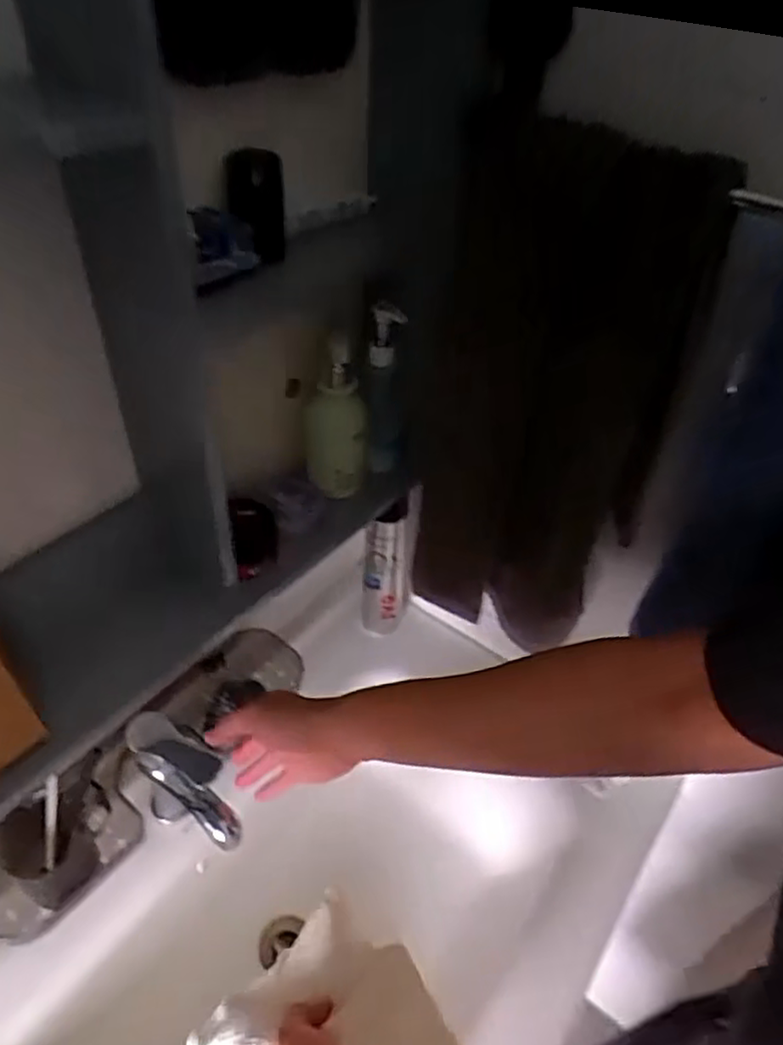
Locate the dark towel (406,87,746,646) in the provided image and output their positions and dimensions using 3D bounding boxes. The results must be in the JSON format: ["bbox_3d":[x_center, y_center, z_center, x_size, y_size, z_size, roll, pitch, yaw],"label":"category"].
[{"bbox_3d":[0.128,-0.066,0.567,0.208,0.454,0.045,-3,43,-8],"label":"dark towel"}]

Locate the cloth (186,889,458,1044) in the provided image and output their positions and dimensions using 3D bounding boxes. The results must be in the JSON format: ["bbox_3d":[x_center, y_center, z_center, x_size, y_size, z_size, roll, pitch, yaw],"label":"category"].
[{"bbox_3d":[-0.021,0.375,0.511,0.222,0.062,0.125,17,44,13],"label":"cloth"}]

